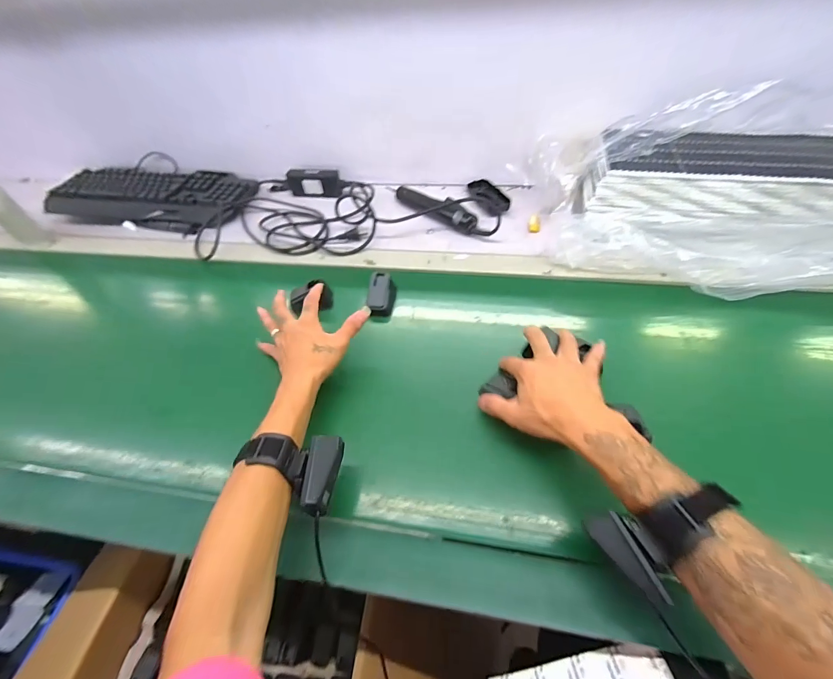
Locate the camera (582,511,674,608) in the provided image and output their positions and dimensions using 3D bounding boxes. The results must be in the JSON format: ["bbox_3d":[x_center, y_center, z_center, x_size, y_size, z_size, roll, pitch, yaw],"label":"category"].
[{"bbox_3d":[0.180,0.174,0.291,0.021,0.035,0.070,5,36,-42],"label":"camera"}]

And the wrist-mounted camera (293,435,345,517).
[{"bbox_3d":[-0.093,0.129,0.341,0.028,0.027,0.072,3,54,8],"label":"wrist-mounted camera"}]

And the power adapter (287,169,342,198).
[{"bbox_3d":[-0.220,-0.338,0.759,0.115,0.052,0.033,1,51,6],"label":"power adapter"}]

